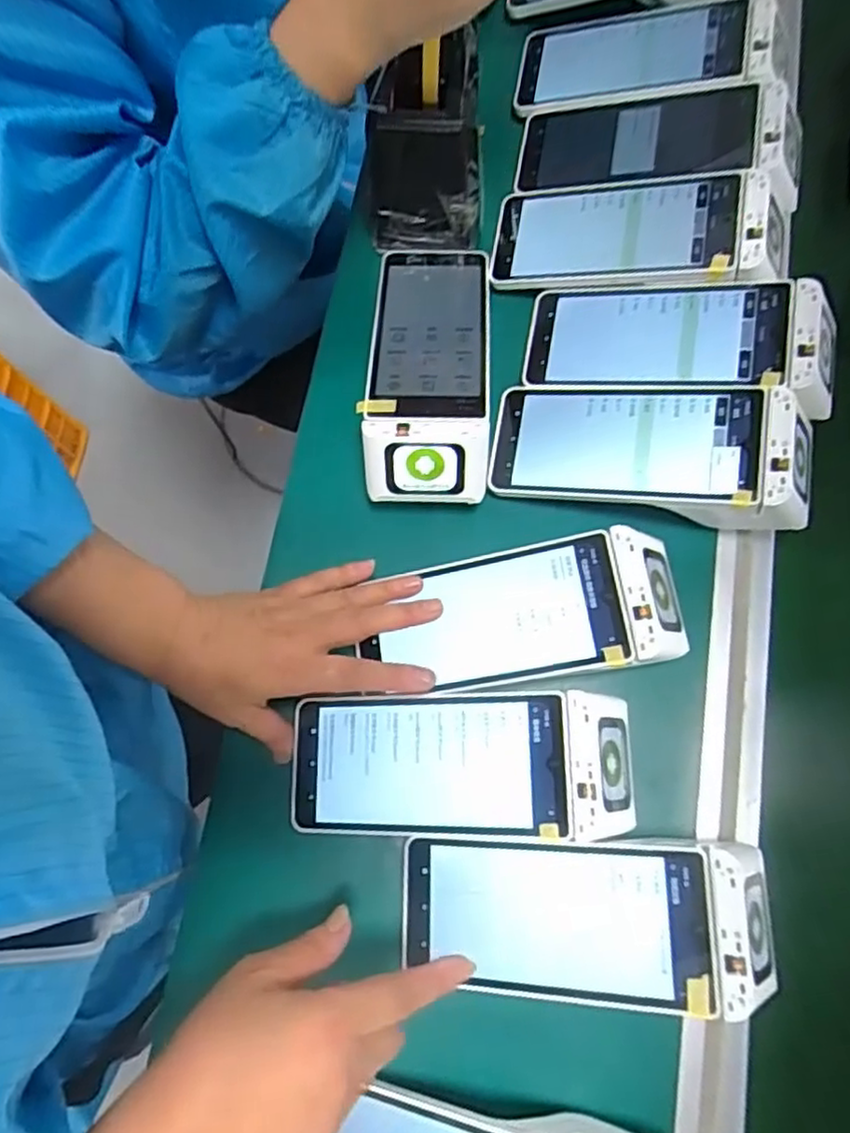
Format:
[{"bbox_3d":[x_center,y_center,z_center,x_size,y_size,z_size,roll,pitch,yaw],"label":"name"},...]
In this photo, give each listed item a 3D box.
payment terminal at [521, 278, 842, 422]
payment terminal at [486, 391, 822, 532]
[{"bbox_3d":[0.165,-0.143,0.461,0.195,0.050,0.076,10,76,24],"label":"payment terminal"},{"bbox_3d":[0.144,-0.072,0.450,0.196,0.047,0.081,10,76,22],"label":"payment terminal"}]

